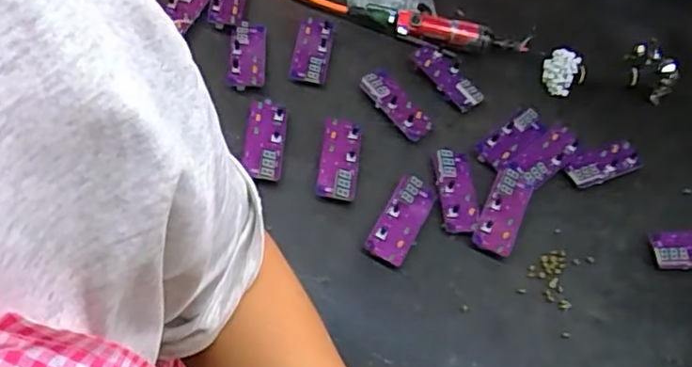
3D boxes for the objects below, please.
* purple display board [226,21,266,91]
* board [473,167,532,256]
[{"bbox_3d":[-0.134,-0.175,0.844,0.049,0.009,0.100,4,70,-3],"label":"purple display board"},{"bbox_3d":[0.194,0.035,0.767,0.048,0.021,0.114,24,60,10],"label":"board"}]

